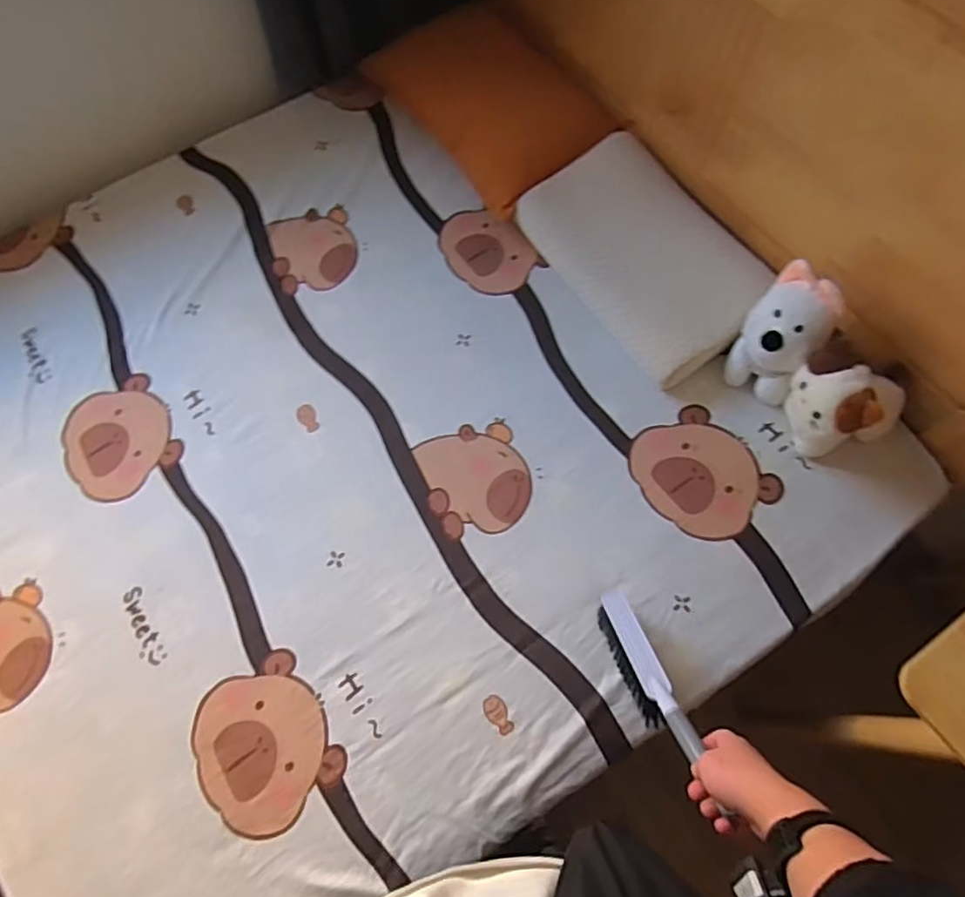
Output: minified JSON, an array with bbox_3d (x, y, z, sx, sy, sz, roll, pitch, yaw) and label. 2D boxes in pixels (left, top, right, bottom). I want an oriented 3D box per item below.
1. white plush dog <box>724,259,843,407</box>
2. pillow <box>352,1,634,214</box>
[{"bbox_3d":[0.474,-0.167,0.987,0.099,0.234,0.131,-41,70,-13],"label":"white plush dog"},{"bbox_3d":[0.009,-0.736,1.282,0.288,0.088,0.533,-35,69,-11],"label":"pillow"}]

